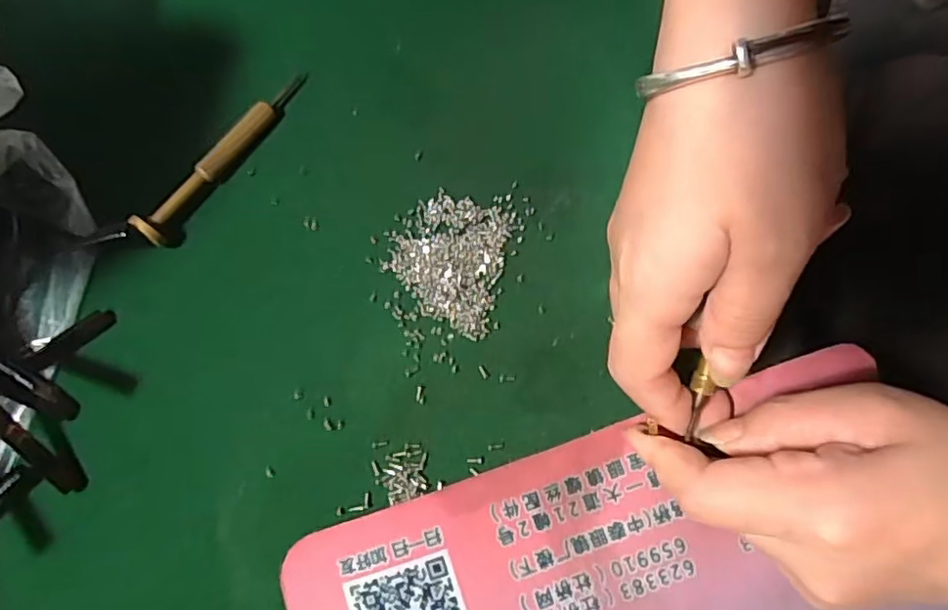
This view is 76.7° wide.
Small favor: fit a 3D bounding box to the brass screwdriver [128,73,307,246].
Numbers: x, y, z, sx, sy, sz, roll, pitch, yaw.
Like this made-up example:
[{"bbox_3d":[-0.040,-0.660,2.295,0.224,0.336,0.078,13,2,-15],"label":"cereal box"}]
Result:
[{"bbox_3d":[-0.103,-0.064,0.248,0.011,0.015,0.093,32,78,7],"label":"brass screwdriver"}]

